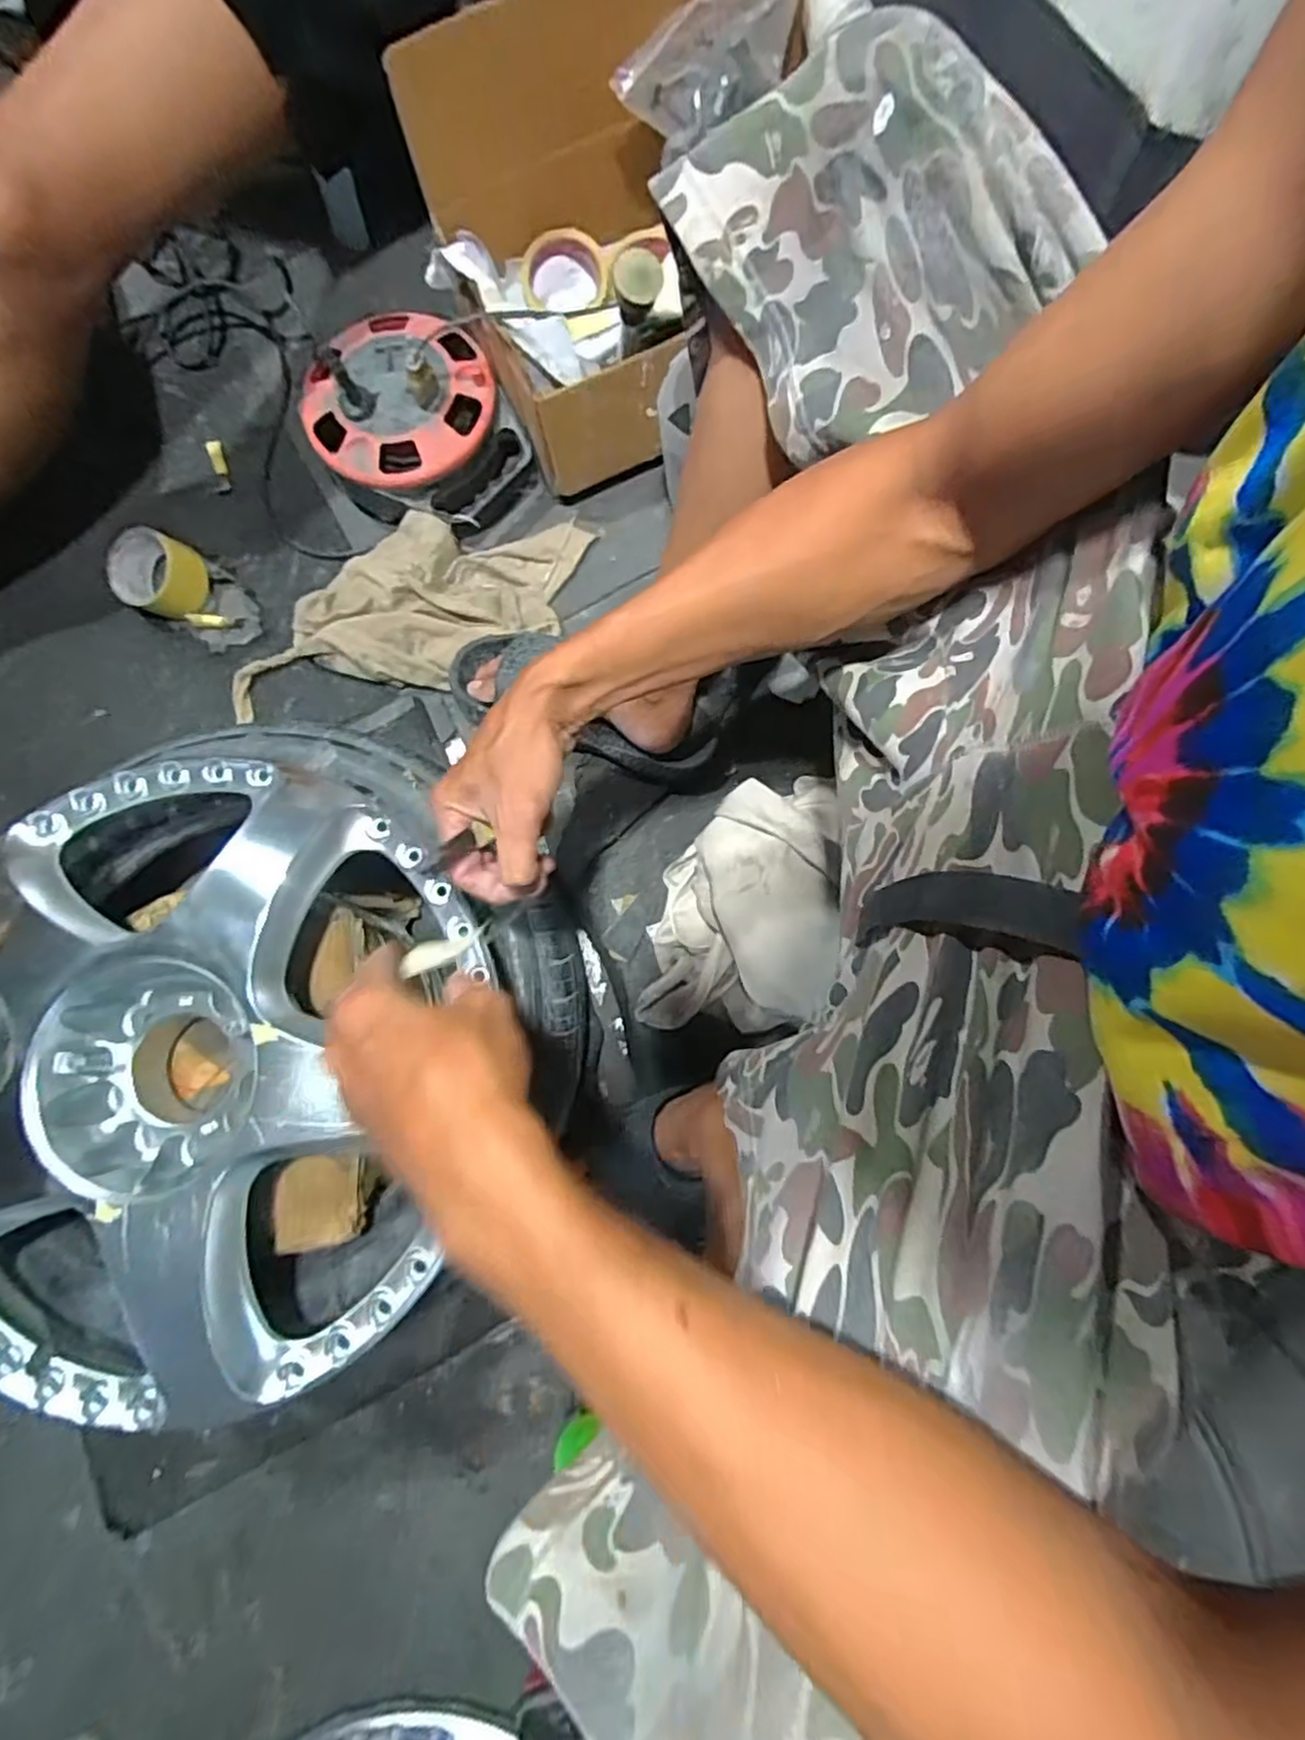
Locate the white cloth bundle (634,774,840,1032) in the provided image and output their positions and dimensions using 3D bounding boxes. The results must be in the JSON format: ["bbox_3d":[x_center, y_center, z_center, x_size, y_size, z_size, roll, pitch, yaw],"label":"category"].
[{"bbox_3d":[0.083,0.023,0.663,0.159,0.135,0.243,5,77,-1],"label":"white cloth bundle"}]

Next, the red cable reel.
[{"bbox_3d":[-0.258,-0.477,0.767,0.197,0.110,0.237,-35,81,-9],"label":"red cable reel"}]

